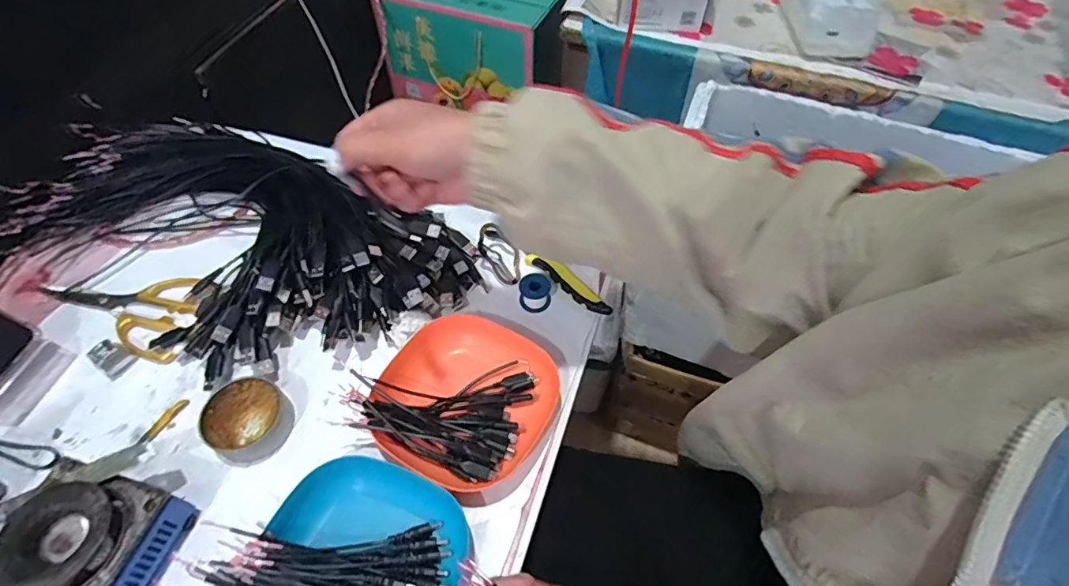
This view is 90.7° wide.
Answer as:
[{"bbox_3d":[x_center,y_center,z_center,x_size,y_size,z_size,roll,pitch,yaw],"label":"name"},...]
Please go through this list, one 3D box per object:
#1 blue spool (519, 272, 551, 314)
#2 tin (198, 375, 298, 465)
[{"bbox_3d":[0.001,0.000,0.507,0.029,0.031,0.026,3,55,0],"label":"blue spool"},{"bbox_3d":[-0.238,0.105,0.439,0.062,0.025,0.063,1,55,-1],"label":"tin"}]

